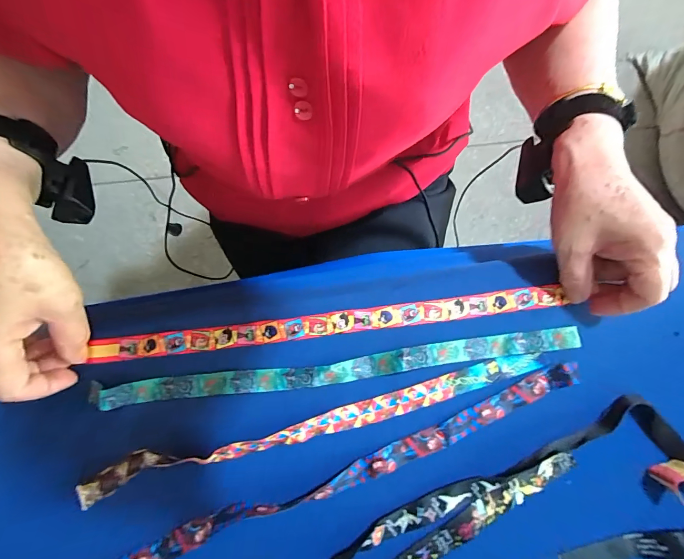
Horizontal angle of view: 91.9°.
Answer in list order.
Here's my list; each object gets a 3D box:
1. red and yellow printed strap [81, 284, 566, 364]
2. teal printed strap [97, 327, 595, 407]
[{"bbox_3d":[-0.011,0.042,0.306,0.424,0.006,0.023,-7,81,-2],"label":"red and yellow printed strap"},{"bbox_3d":[0.000,0.080,0.293,0.425,0.009,0.024,-7,76,-2],"label":"teal printed strap"}]

